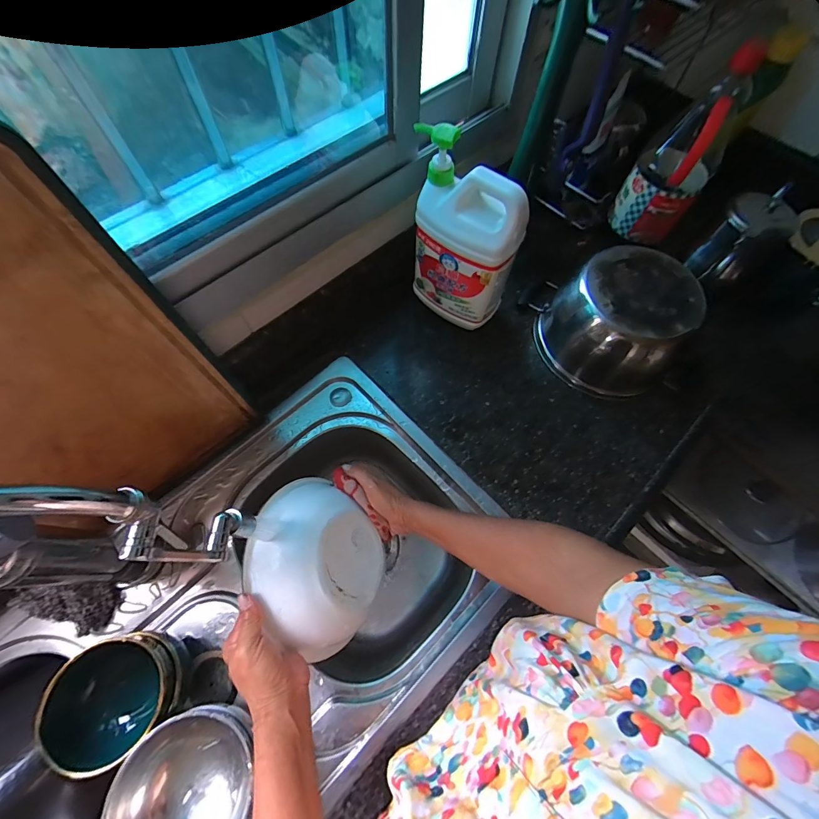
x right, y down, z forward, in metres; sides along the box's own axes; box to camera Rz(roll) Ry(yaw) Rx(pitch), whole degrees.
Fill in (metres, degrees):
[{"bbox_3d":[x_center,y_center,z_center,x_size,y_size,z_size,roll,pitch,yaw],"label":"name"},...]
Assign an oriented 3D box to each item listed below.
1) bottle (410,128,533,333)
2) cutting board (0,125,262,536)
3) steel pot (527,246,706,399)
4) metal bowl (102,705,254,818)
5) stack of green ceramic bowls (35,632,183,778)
[{"bbox_3d":[0.074,-0.231,0.543,0.150,0.259,0.076,34,70,13],"label":"bottle"},{"bbox_3d":[-0.339,0.001,0.344,0.290,0.394,0.018,-40,67,-16],"label":"cutting board"},{"bbox_3d":[0.313,-0.135,0.574,0.187,0.128,0.189,0,67,-1],"label":"steel pot"},{"bbox_3d":[-0.213,0.361,0.358,0.111,0.058,0.124,1,67,-1],"label":"metal bowl"},{"bbox_3d":[-0.297,0.298,0.398,0.101,0.097,0.102,-29,71,-13],"label":"stack of green ceramic bowls"}]

